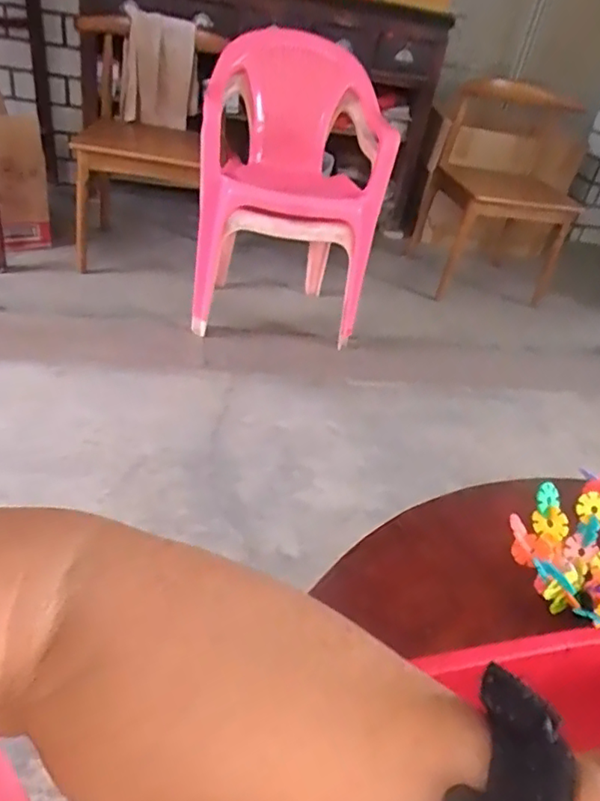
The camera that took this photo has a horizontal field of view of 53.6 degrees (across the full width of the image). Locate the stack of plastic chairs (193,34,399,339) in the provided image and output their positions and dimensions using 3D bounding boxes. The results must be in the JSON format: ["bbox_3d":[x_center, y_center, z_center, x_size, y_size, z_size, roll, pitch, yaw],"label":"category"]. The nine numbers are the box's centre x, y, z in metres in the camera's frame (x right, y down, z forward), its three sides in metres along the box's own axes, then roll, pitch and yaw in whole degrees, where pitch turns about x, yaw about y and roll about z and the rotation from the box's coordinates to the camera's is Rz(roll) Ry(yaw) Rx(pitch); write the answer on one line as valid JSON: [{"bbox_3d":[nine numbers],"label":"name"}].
[{"bbox_3d":[-0.017,-0.606,1.744,0.518,0.703,0.476,7,39,0],"label":"stack of plastic chairs"}]

